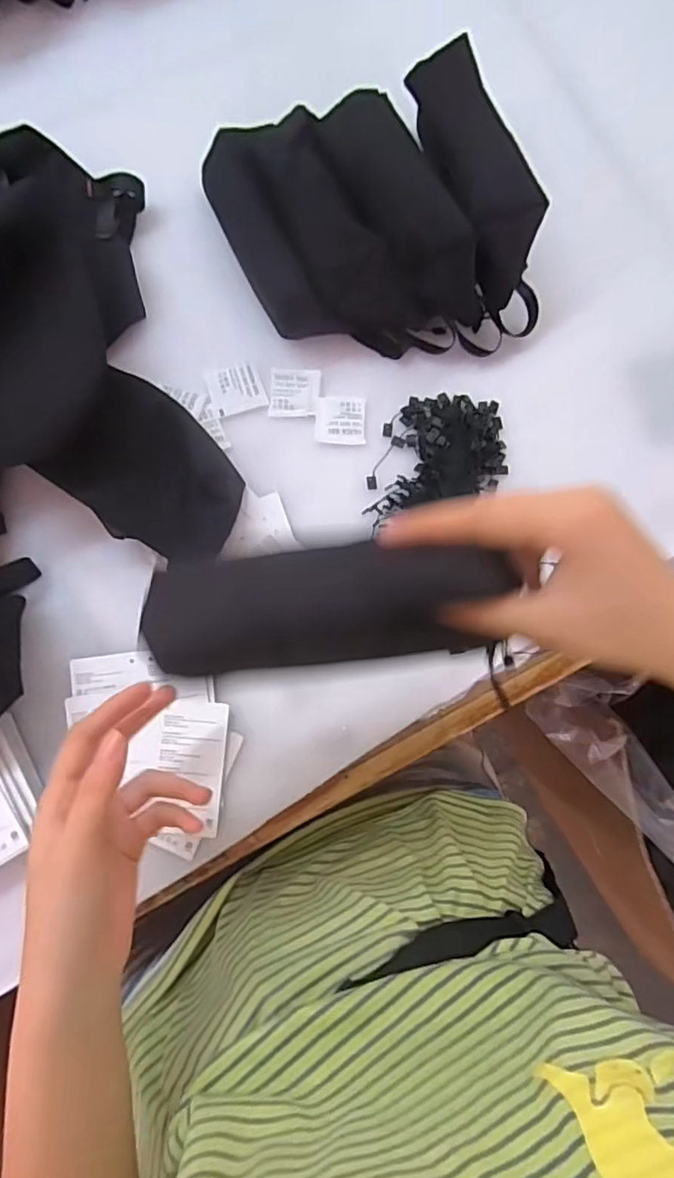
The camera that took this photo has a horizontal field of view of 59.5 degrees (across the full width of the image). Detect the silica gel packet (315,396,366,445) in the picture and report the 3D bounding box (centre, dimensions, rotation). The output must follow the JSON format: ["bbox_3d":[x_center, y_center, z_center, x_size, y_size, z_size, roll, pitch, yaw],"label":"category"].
[{"bbox_3d":[0.003,-0.132,0.458,0.039,0.004,0.038,3,81,-2],"label":"silica gel packet"}]

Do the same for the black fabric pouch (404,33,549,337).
[{"bbox_3d":[0.105,-0.300,0.445,0.071,0.084,0.200,-14,82,-4],"label":"black fabric pouch"}]

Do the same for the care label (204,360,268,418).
[{"bbox_3d":[-0.077,-0.157,0.460,0.041,0.004,0.040,-18,82,-5],"label":"care label"}]

